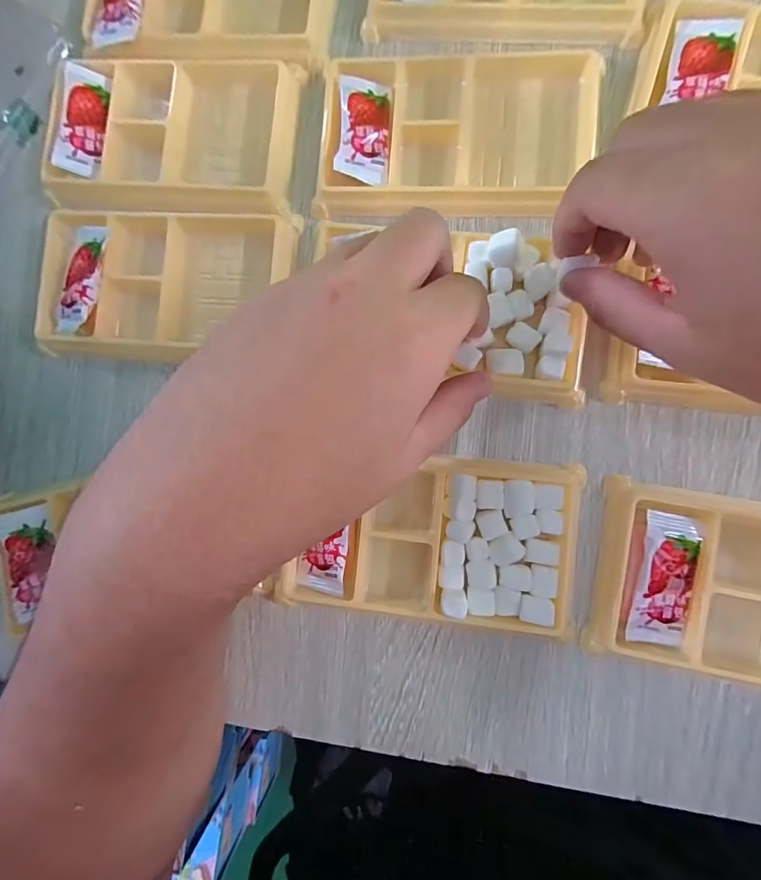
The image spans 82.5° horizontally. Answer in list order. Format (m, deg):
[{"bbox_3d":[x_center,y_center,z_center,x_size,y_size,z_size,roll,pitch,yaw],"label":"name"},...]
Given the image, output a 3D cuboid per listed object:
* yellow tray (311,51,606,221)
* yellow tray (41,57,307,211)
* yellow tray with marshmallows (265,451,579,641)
[{"bbox_3d":[0.038,-0.150,0.211,0.134,0.017,0.075,1,87,7],"label":"yellow tray"},{"bbox_3d":[-0.110,-0.161,0.227,0.132,0.015,0.078,4,88,7],"label":"yellow tray"},{"bbox_3d":[0.023,0.046,0.201,0.131,0.014,0.075,5,88,7],"label":"yellow tray with marshmallows"}]

